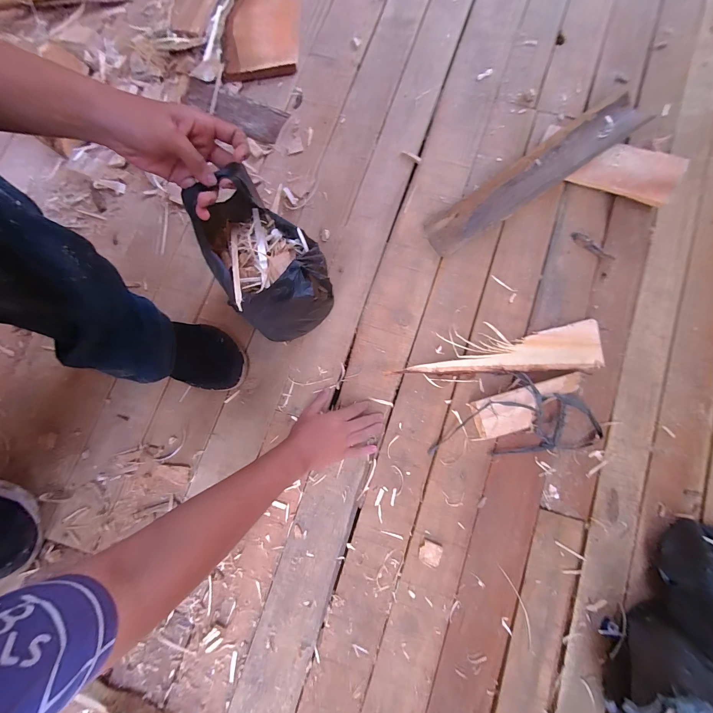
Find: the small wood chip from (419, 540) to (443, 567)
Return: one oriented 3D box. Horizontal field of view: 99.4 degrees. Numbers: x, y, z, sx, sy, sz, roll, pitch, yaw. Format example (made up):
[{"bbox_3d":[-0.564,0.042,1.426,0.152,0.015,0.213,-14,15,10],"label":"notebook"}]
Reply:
[{"bbox_3d":[0.113,0.302,0.465,0.032,0.009,0.030,21,81,5],"label":"small wood chip"}]

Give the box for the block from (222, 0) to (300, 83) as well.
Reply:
[{"bbox_3d":[-0.199,-0.679,0.620,0.157,0.024,0.230,-2,80,1],"label":"block"}]

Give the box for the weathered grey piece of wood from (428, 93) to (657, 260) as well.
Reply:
[{"bbox_3d":[0.320,-0.329,0.550,0.435,0.044,0.072,-33,81,-5],"label":"weathered grey piece of wood"}]

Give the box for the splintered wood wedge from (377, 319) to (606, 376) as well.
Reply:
[{"bbox_3d":[0.240,0.011,0.510,0.354,0.015,0.077,-11,80,-1],"label":"splintered wood wedge"}]

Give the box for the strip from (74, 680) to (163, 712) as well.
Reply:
[{"bbox_3d":[-0.299,0.510,0.423,0.172,0.023,0.031,26,81,6],"label":"strip"}]

